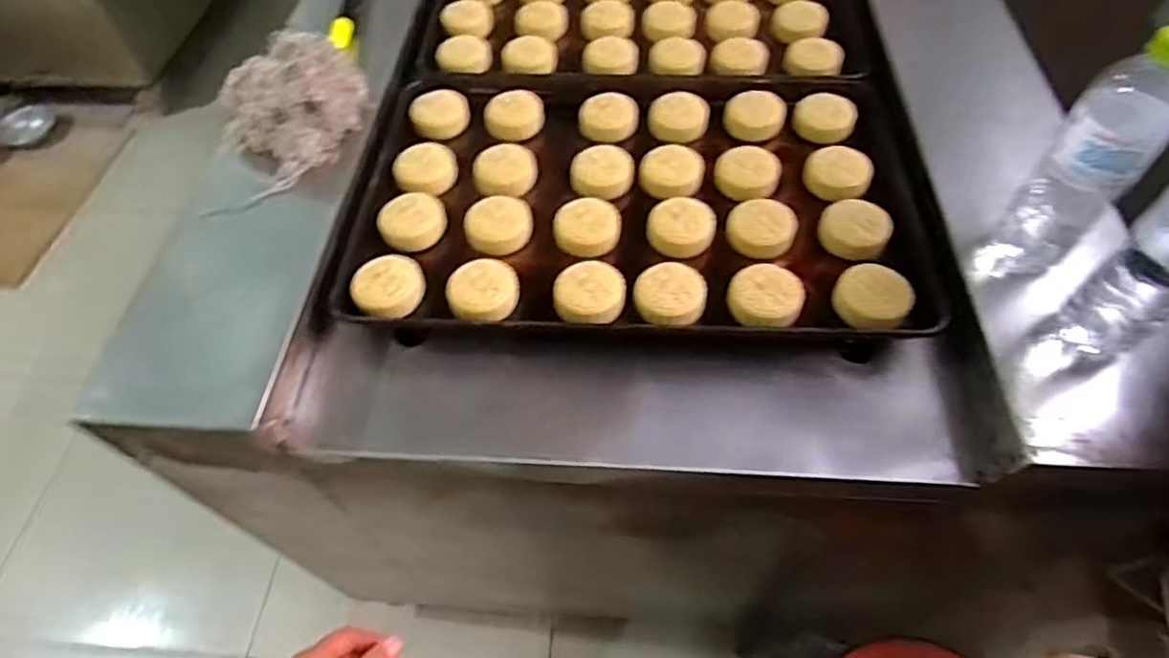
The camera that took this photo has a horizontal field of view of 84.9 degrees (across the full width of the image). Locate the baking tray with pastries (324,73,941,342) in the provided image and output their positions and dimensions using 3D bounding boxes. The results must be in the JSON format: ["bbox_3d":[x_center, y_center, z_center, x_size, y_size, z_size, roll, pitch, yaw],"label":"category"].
[{"bbox_3d":[0.051,-0.161,0.730,0.609,0.062,0.394,2,53,5],"label":"baking tray with pastries"}]

